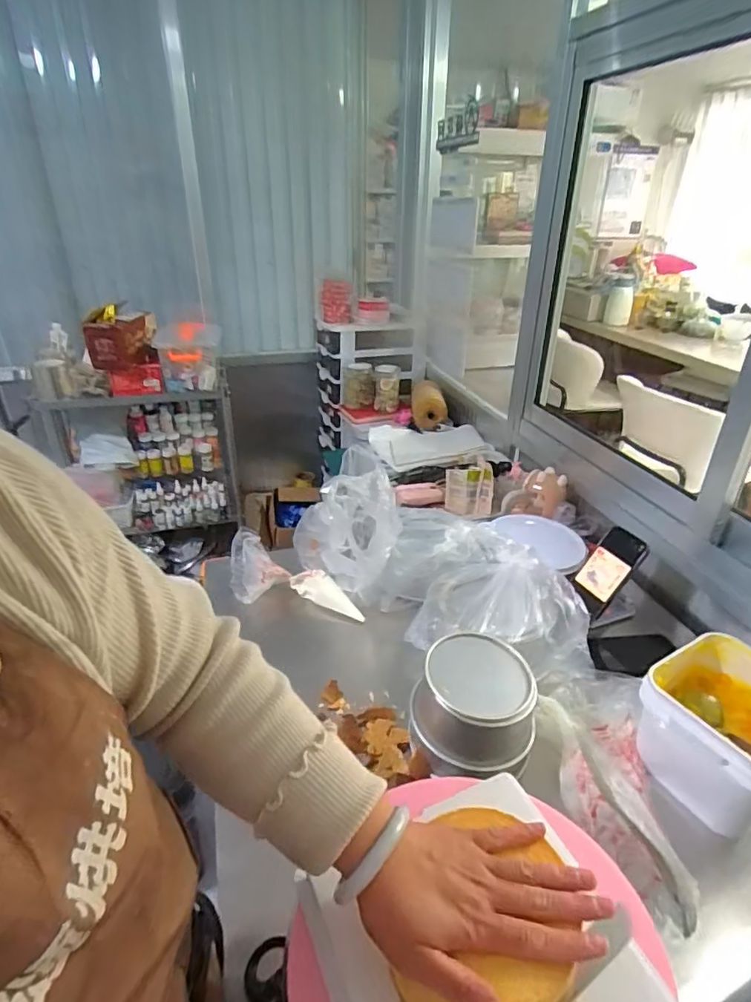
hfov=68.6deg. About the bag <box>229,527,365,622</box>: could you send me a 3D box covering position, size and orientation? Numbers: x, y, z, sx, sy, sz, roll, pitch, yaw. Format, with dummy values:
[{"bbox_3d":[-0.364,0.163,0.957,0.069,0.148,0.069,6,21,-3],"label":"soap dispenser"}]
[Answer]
[{"bbox_3d":[-0.145,0.140,0.992,0.263,0.103,0.108,7,30,10],"label":"bag"}]

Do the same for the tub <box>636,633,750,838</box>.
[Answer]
[{"bbox_3d":[0.432,0.281,0.675,0.165,0.132,0.169,-16,33,-27],"label":"tub"}]

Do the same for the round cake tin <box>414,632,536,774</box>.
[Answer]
[{"bbox_3d":[0.128,0.249,0.704,0.145,0.084,0.139,1,29,0],"label":"round cake tin"}]

